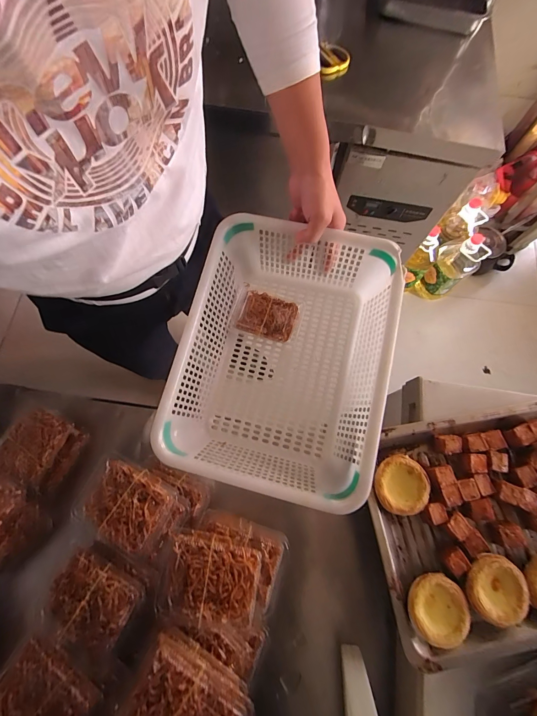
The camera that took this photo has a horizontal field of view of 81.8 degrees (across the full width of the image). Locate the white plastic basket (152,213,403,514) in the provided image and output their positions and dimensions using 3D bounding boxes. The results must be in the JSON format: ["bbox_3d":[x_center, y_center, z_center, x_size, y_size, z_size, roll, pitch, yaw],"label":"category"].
[{"bbox_3d":[0.021,-0.002,0.474,0.279,0.131,0.369,13,75,4],"label":"white plastic basket"}]

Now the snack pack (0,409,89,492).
[{"bbox_3d":[-0.347,0.135,0.474,0.096,0.033,0.099,29,77,8],"label":"snack pack"}]

